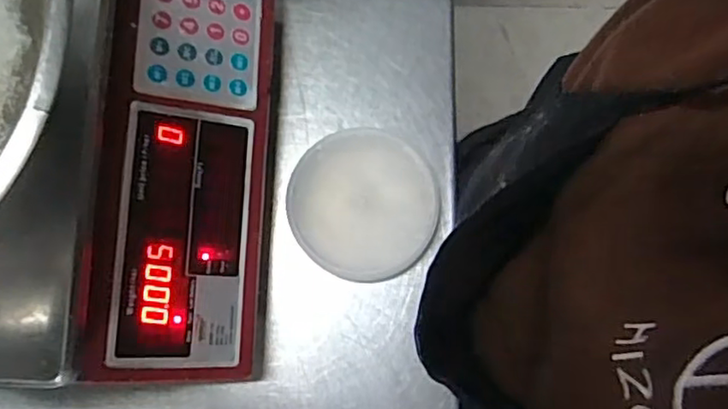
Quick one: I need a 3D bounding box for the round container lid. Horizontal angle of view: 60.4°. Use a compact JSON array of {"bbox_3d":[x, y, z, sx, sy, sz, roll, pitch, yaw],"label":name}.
[{"bbox_3d":[0.000,0.000,0.442,0.101,0.017,0.103,0,79,-1],"label":"round container lid"}]

